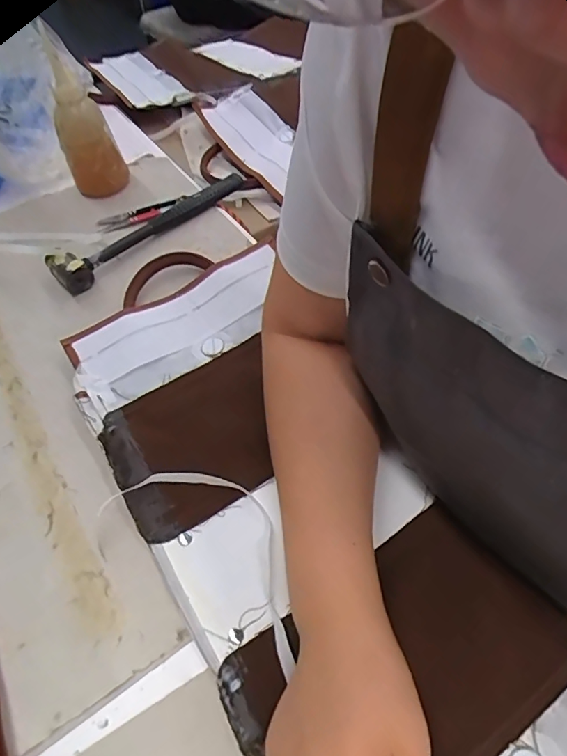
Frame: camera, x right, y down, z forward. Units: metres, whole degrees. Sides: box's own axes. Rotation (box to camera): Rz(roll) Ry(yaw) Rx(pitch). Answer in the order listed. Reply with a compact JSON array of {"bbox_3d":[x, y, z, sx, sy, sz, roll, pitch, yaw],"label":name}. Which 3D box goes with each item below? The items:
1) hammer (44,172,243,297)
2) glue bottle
[{"bbox_3d":[-0.147,-0.179,0.544,0.052,0.021,0.244,35,63,25],"label":"hammer"},{"bbox_3d":[-0.227,-0.289,0.540,0.062,0.163,0.054,-20,56,-11],"label":"glue bottle"}]

